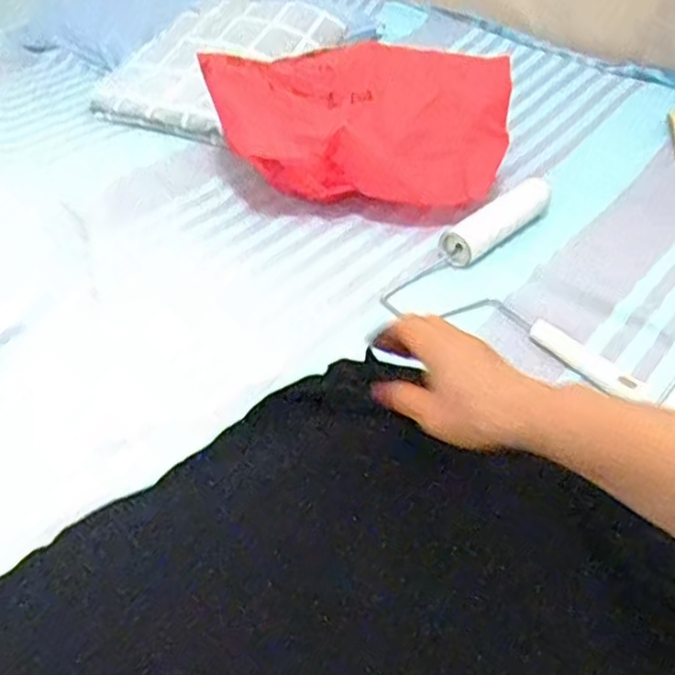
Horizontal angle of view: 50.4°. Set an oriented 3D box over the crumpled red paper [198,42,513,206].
[{"bbox_3d":[0.026,-0.244,0.836,0.346,0.128,0.150,-1,41,-2],"label":"crumpled red paper"}]

